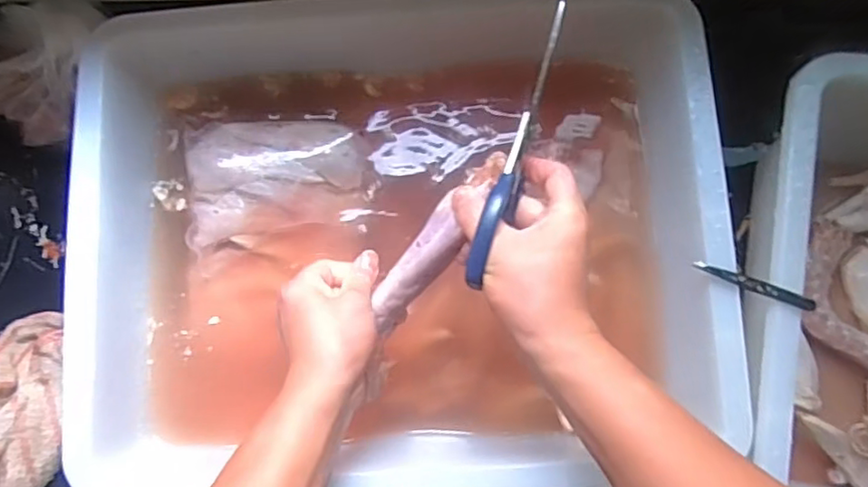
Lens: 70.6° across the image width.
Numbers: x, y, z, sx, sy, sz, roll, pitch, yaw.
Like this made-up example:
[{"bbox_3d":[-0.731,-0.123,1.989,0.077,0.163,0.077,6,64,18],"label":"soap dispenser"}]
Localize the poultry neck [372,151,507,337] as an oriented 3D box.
[{"bbox_3d":[0.002,0.000,0.431,0.032,0.023,0.153,37,112,6],"label":"poultry neck"}]

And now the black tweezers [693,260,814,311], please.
[{"bbox_3d":[0.238,0.031,0.454,0.087,0.011,0.010,21,82,4],"label":"black tweezers"}]

